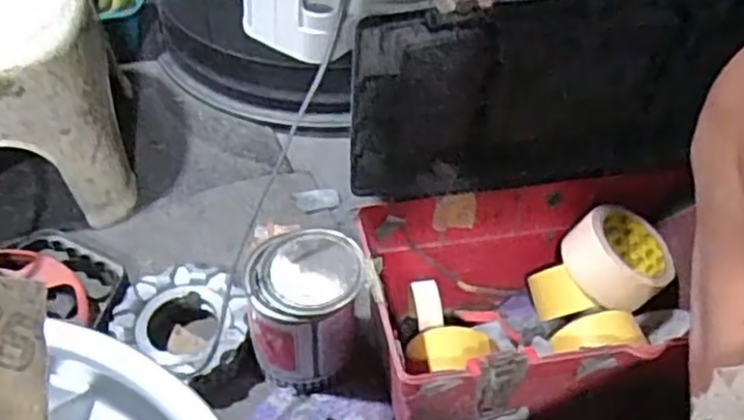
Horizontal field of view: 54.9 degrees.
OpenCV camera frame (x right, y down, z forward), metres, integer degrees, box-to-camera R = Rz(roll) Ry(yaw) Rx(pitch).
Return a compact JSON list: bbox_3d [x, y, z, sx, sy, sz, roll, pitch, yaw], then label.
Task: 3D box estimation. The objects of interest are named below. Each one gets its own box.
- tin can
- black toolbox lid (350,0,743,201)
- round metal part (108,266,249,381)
[{"bbox_3d":[-0.065,0.100,0.708,0.104,0.131,0.096,1,47,-1],"label":"tin can"},{"bbox_3d":[0.182,-0.109,0.671,0.398,0.211,0.034,-5,47,-7],"label":"black toolbox lid"},{"bbox_3d":[-0.192,0.116,0.740,0.136,0.044,0.122,26,51,21],"label":"round metal part"}]

